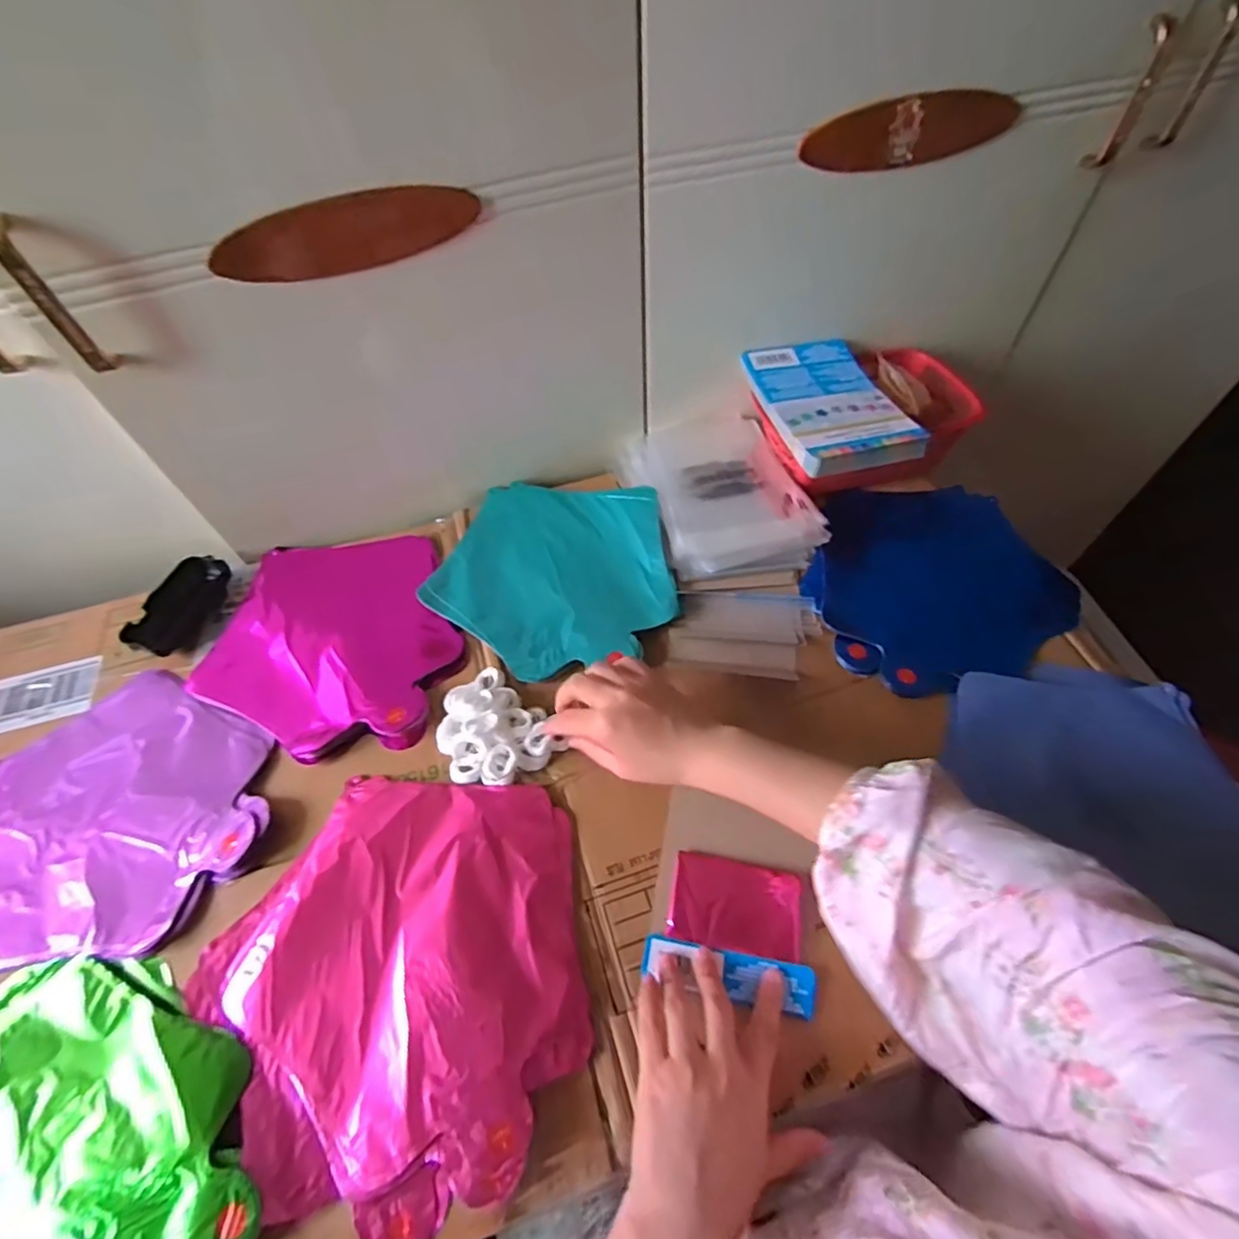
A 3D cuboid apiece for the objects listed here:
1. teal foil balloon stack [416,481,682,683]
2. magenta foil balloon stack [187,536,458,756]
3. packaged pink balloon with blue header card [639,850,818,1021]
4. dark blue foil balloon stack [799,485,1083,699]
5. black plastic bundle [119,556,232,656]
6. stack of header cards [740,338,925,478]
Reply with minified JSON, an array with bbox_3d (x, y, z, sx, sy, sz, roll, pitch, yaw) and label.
[{"bbox_3d":[-0.060,-0.046,0.598,0.232,0.020,0.222,15,59,14],"label":"teal foil balloon stack"},{"bbox_3d":[-0.269,0.016,0.573,0.227,0.019,0.236,-10,57,-2],"label":"magenta foil balloon stack"},{"bbox_3d":[0.082,0.219,0.436,0.111,0.013,0.085,9,58,11],"label":"packaged pink balloon with blue header card"},{"bbox_3d":[0.297,-0.038,0.578,0.235,0.023,0.214,-12,57,-3],"label":"dark blue foil balloon stack"},{"bbox_3d":[-0.421,-0.015,0.592,0.049,0.025,0.107,13,59,13],"label":"black plastic bundle"},{"bbox_3d":[0.203,-0.208,0.588,0.115,0.027,0.195,-13,57,-5],"label":"stack of header cards"}]

